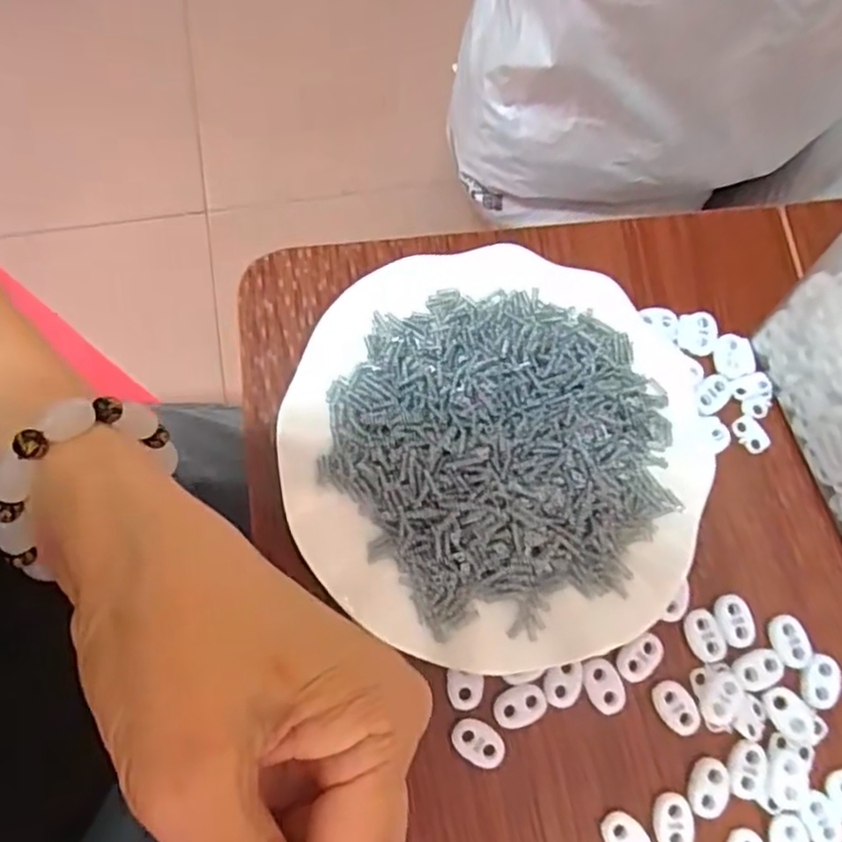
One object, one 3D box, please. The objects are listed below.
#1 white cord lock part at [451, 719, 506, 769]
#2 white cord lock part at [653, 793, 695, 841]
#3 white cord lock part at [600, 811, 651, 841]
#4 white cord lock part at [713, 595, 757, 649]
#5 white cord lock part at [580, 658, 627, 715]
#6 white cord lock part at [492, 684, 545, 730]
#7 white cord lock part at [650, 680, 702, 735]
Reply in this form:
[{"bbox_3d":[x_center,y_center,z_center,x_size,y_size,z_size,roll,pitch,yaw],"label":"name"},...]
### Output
[{"bbox_3d":[0.024,0.135,0.290,0.024,0.004,0.015,30,77,8],"label":"white cord lock part"},{"bbox_3d":[0.104,0.166,0.285,0.016,0.004,0.022,-7,75,-1],"label":"white cord lock part"},{"bbox_3d":[0.085,0.172,0.284,0.015,0.004,0.023,-43,79,-10],"label":"white cord lock part"},{"bbox_3d":[0.140,0.089,0.308,0.016,0.004,0.023,-17,75,-4],"label":"white cord lock part"},{"bbox_3d":[0.079,0.114,0.298,0.016,0.004,0.023,-17,75,-4],"label":"white cord lock part"},{"bbox_3d":[0.042,0.122,0.295,0.022,0.004,0.016,-14,75,-3],"label":"white cord lock part"},{"bbox_3d":[0.110,0.123,0.297,0.016,0.004,0.023,-32,77,-8],"label":"white cord lock part"}]

